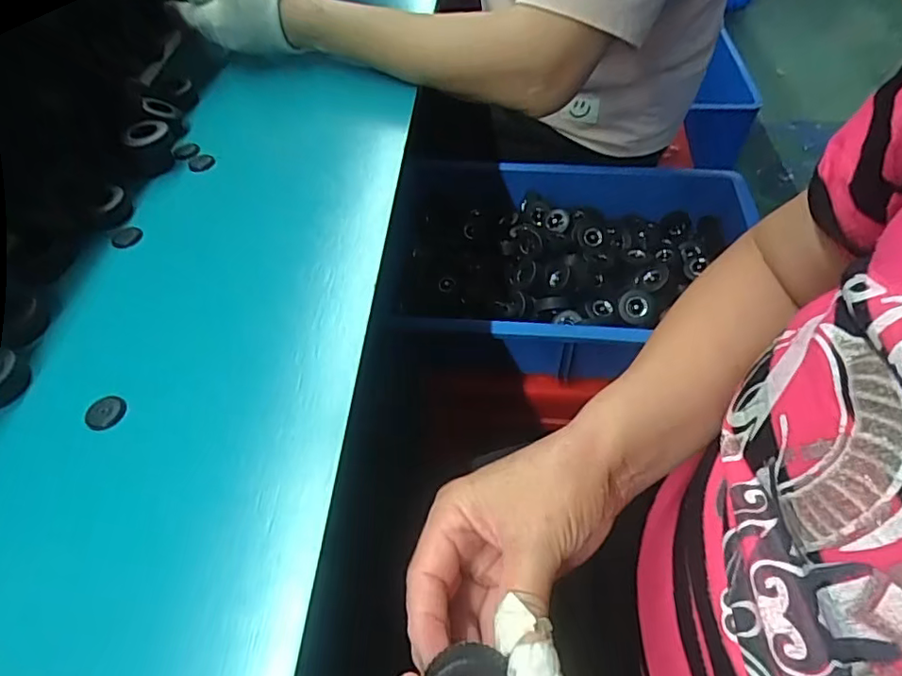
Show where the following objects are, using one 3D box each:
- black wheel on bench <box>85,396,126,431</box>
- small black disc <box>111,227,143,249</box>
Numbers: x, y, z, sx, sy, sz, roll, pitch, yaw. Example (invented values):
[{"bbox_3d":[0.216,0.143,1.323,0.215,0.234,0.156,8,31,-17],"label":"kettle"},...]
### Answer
[{"bbox_3d":[-0.199,0.042,0.325,0.023,0.004,0.022,-1,51,1],"label":"black wheel on bench"},{"bbox_3d":[-0.244,-0.077,0.425,0.022,0.004,0.022,-1,51,1],"label":"small black disc"}]

